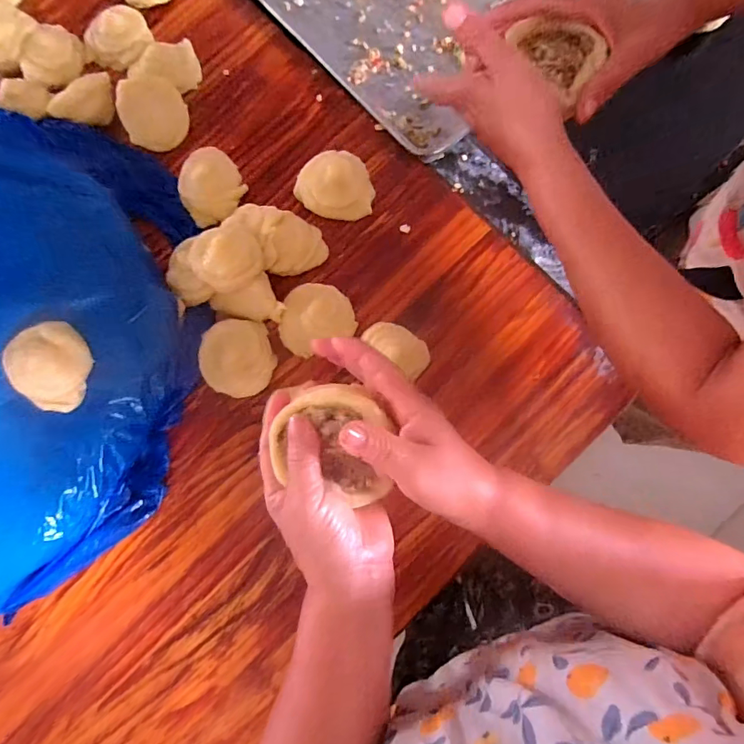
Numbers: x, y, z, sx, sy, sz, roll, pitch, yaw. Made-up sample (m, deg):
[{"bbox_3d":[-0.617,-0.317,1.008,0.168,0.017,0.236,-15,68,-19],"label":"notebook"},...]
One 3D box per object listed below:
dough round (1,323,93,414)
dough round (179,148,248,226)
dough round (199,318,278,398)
[{"bbox_3d":[-0.323,-0.008,0.440,0.074,0.036,0.086,9,83,3],"label":"dough round"},{"bbox_3d":[-0.199,-0.230,0.556,0.077,0.028,0.086,-31,82,-1],"label":"dough round"},{"bbox_3d":[-0.157,-0.017,0.526,0.083,0.018,0.087,0,83,3],"label":"dough round"}]

